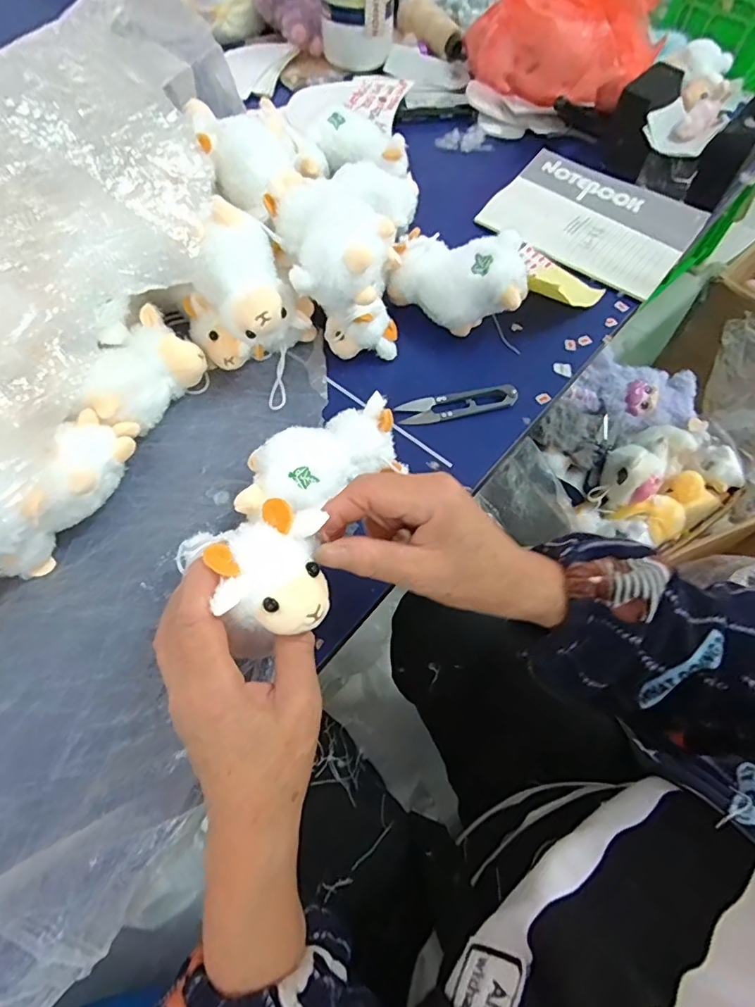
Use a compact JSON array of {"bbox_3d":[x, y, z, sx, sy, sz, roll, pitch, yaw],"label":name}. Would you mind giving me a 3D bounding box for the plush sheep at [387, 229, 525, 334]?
[{"bbox_3d":[0.072,-0.197,0.445,0.117,0.076,0.058,21,63,9],"label":"plush sheep"}]

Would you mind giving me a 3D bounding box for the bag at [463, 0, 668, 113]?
[{"bbox_3d":[0.220,-0.562,0.617,0.222,0.113,0.119,14,62,6],"label":"bag"}]

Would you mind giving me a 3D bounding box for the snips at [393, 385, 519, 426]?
[{"bbox_3d":[0.069,-0.085,0.432,0.102,0.011,0.025,-10,63,-7],"label":"snips"}]

